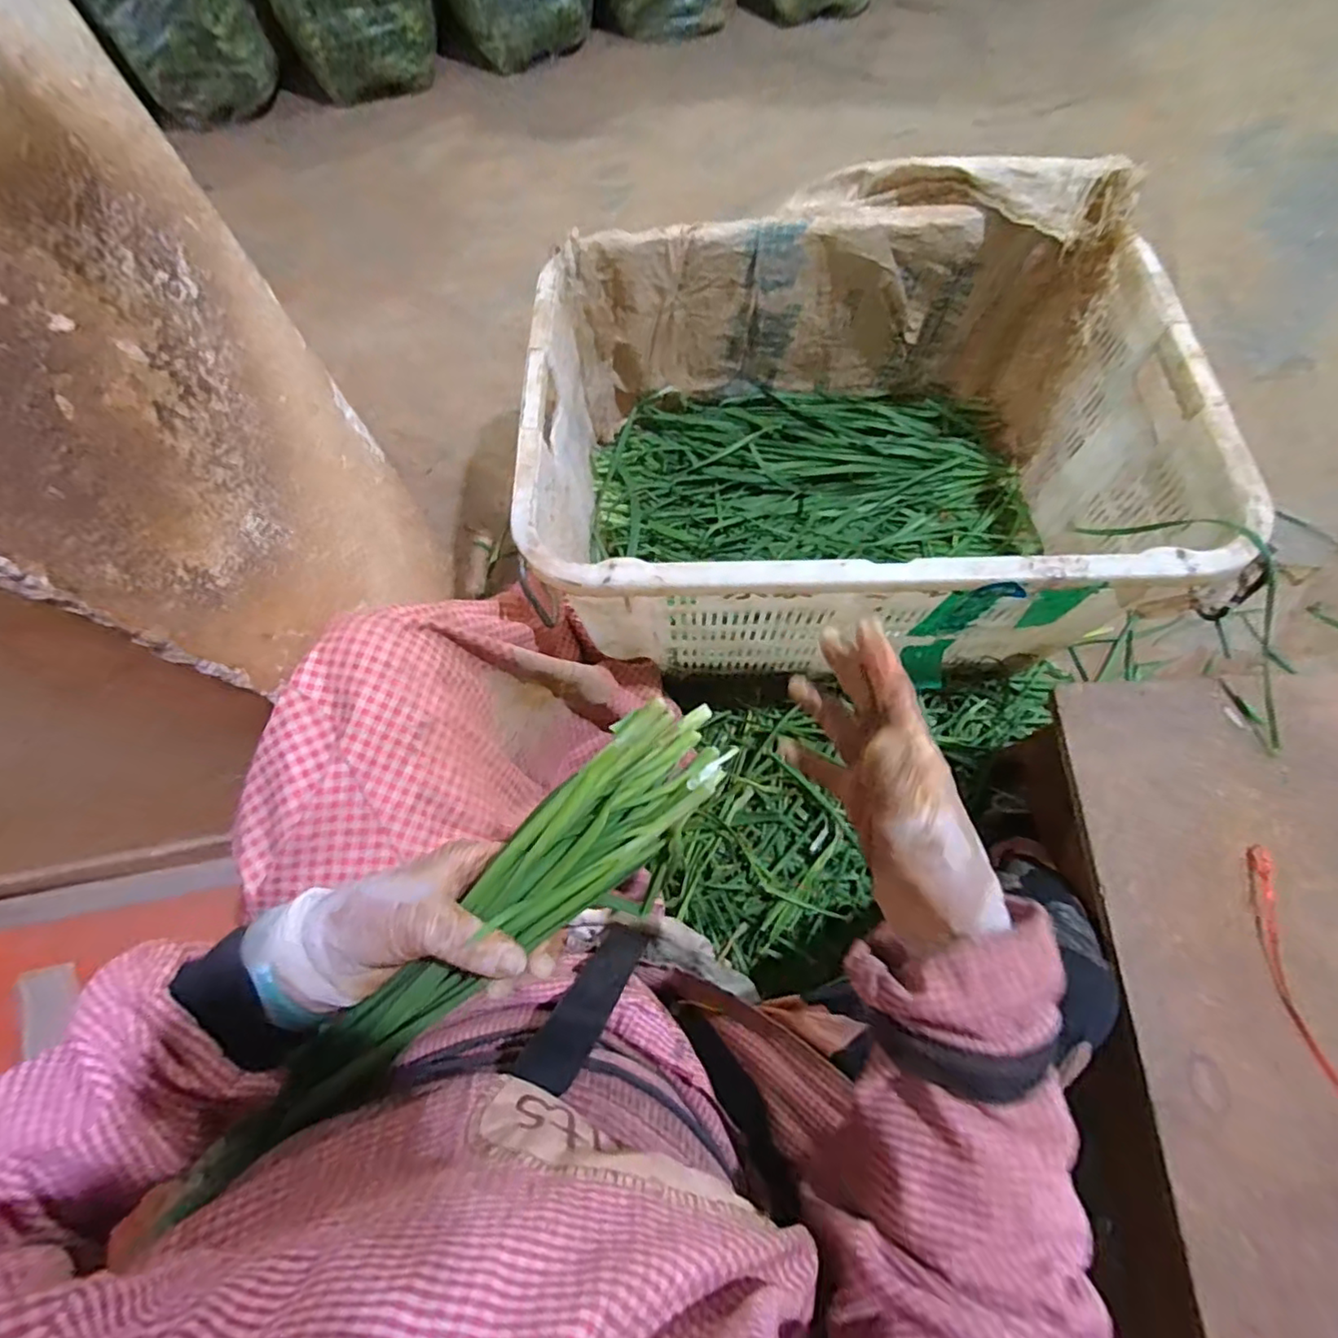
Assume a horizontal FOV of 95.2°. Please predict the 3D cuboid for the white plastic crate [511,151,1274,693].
[{"bbox_3d":[0.196,-0.267,0.766,0.669,0.350,0.529,0,70,2],"label":"white plastic crate"}]

